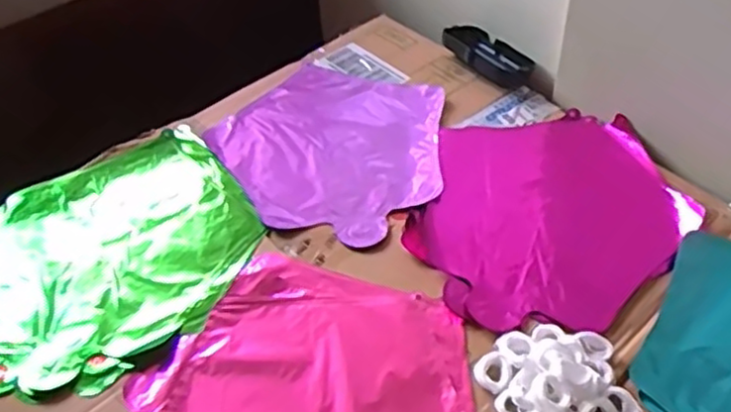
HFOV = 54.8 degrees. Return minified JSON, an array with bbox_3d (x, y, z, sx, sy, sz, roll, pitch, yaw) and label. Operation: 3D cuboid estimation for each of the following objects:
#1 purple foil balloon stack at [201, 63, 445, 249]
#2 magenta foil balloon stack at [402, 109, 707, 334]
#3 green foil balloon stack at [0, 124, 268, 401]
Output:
[{"bbox_3d":[-0.026,-0.061,0.685,0.219,0.014,0.218,28,55,27],"label":"purple foil balloon stack"},{"bbox_3d":[0.160,0.002,0.610,0.215,0.025,0.253,12,49,15],"label":"magenta foil balloon stack"},{"bbox_3d":[-0.215,0.037,0.595,0.239,0.011,0.229,-26,50,-19],"label":"green foil balloon stack"}]

